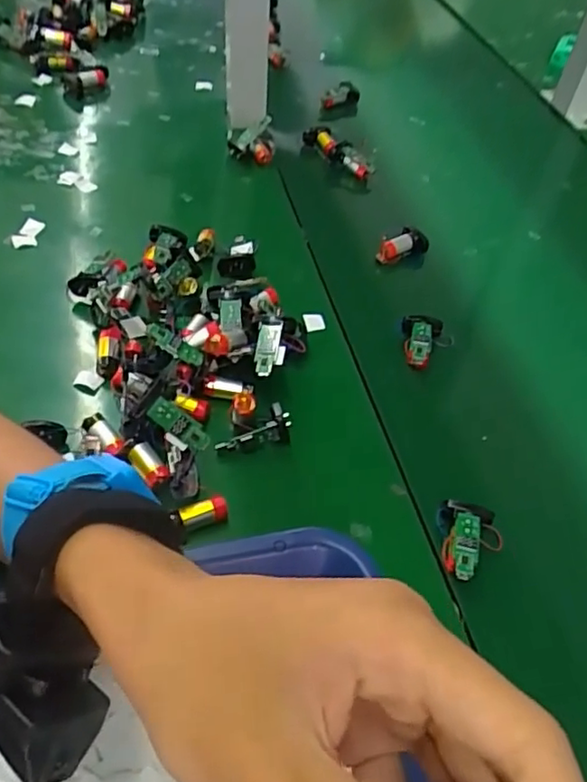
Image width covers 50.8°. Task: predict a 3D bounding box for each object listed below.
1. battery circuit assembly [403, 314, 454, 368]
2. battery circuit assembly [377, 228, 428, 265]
[{"bbox_3d":[0.110,-0.041,0.510,0.038,0.016,0.051,7,50,0],"label":"battery circuit assembly"},{"bbox_3d":[0.104,-0.139,0.591,0.058,0.026,0.016,-20,55,-21],"label":"battery circuit assembly"}]

